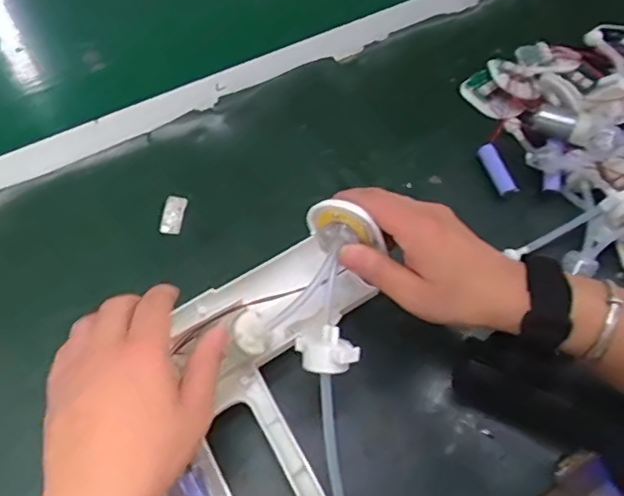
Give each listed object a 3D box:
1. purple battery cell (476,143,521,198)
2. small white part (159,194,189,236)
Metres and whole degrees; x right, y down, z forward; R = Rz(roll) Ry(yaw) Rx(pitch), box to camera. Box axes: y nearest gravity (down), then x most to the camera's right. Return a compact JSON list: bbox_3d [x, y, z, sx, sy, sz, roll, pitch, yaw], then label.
[{"bbox_3d":[0.165,-0.071,0.525,0.014,0.013,0.051,-14,61,-9],"label":"purple battery cell"},{"bbox_3d":[-0.113,-0.027,0.488,0.019,0.004,0.034,8,59,3],"label":"small white part"}]

